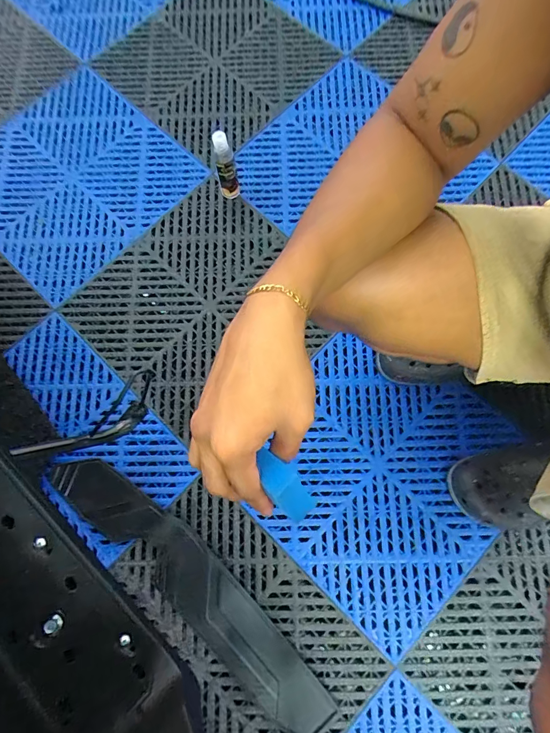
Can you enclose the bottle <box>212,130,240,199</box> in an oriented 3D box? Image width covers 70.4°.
[{"bbox_3d":[-0.087,-0.359,0.694,0.033,0.142,0.028,-10,75,-2],"label":"bottle"}]

